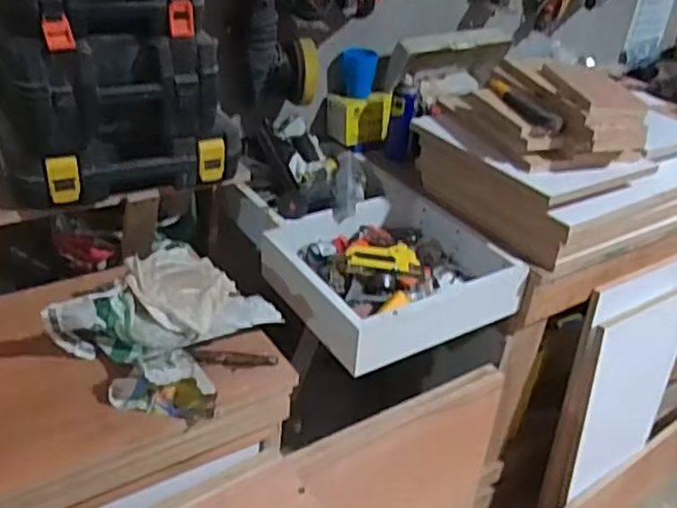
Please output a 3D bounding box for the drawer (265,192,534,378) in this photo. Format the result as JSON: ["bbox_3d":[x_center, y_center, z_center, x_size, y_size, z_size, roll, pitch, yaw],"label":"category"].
[{"bbox_3d":[0.098,0.033,1.306,0.405,0.098,0.375,-15,37,-30],"label":"drawer"}]

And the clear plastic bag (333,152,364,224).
[{"bbox_3d":[0.024,-0.153,1.461,0.068,0.036,0.237,7,45,2],"label":"clear plastic bag"}]

